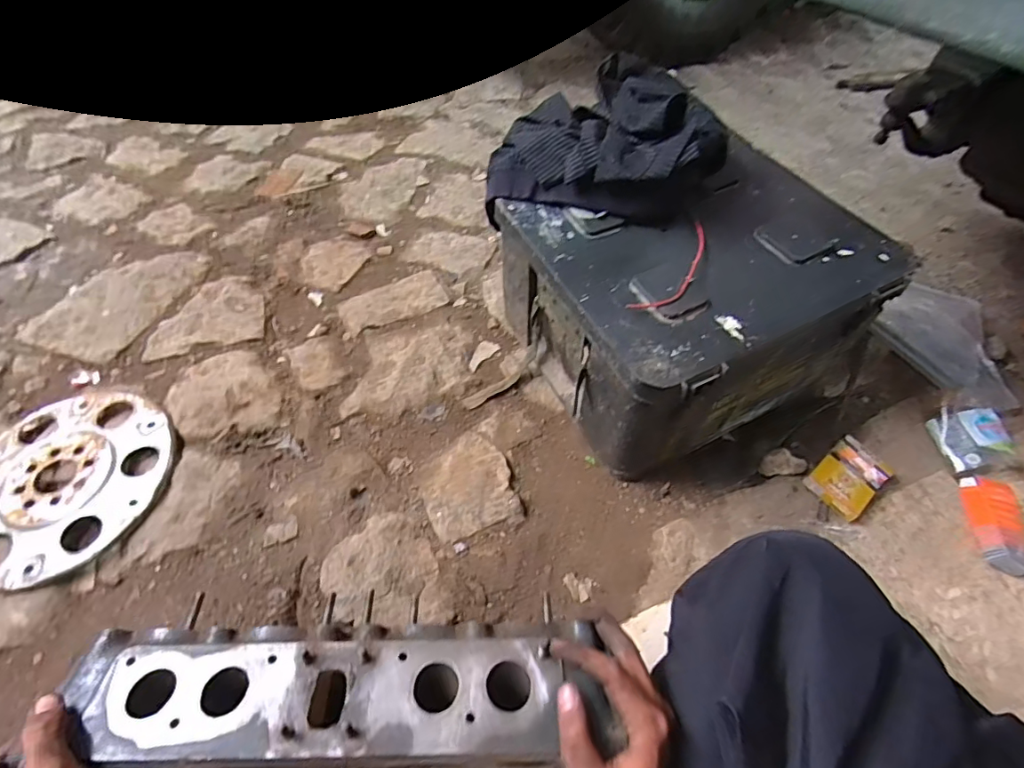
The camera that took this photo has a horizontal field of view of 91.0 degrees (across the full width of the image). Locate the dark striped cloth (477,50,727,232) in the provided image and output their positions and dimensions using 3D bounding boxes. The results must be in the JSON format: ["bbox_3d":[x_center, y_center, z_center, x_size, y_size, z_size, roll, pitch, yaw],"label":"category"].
[{"bbox_3d":[0.115,-0.312,0.649,0.280,0.114,0.222,3,54,1],"label":"dark striped cloth"}]

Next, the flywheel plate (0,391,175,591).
[{"bbox_3d":[-0.582,0.121,0.651,0.264,0.021,0.259,1,54,-1],"label":"flywheel plate"}]

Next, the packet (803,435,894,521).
[{"bbox_3d":[0.431,0.117,0.640,0.102,0.027,0.068,-34,61,-23],"label":"packet"}]

